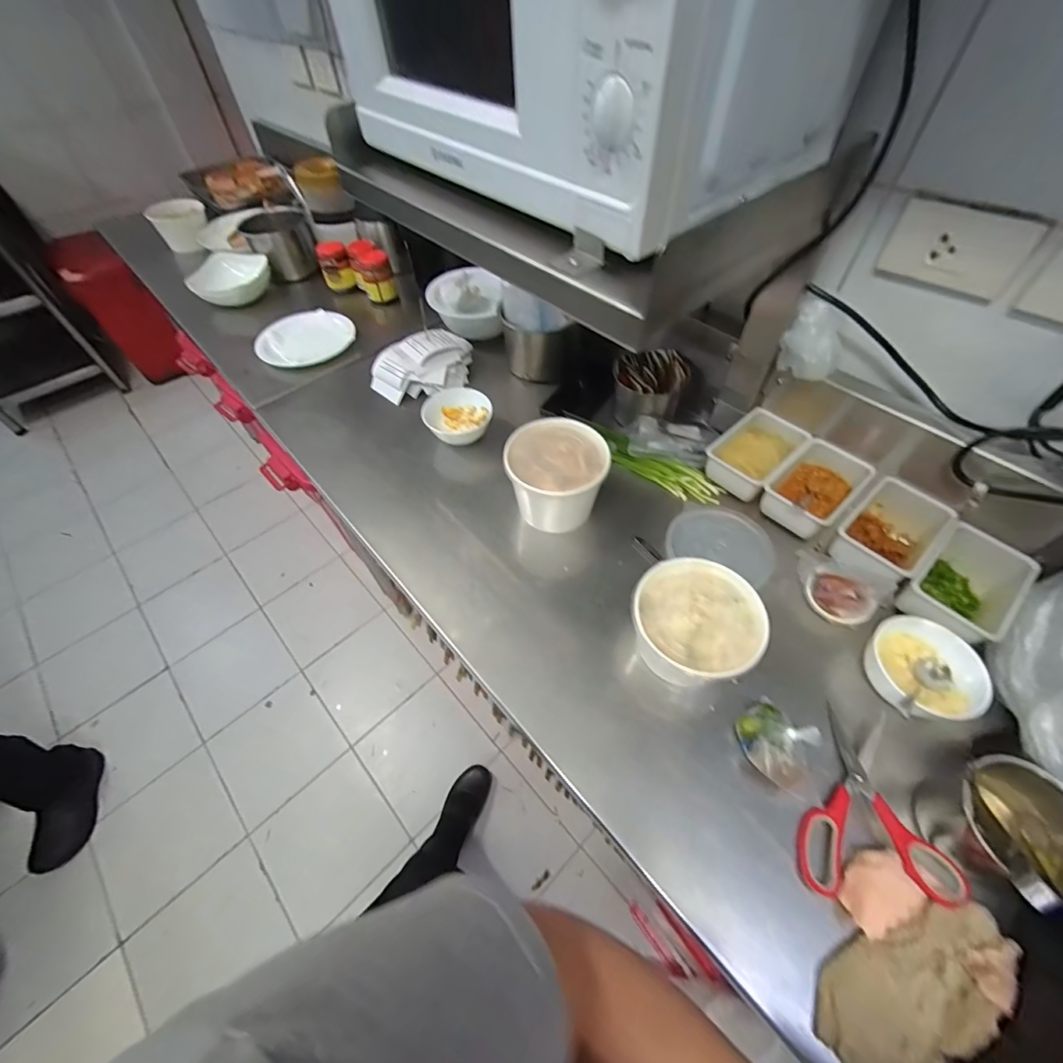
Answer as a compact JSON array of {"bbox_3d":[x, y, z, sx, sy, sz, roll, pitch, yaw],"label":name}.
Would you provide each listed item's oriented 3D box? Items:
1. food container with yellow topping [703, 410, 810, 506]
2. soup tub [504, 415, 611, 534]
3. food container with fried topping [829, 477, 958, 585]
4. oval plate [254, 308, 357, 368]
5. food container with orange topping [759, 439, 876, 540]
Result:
[{"bbox_3d":[0.329,-0.108,0.672,0.139,0.074,0.091,-37,61,-24],"label":"food container with yellow topping"},{"bbox_3d":[0.034,-0.073,0.626,0.135,0.115,0.131,-1,53,1],"label":"soup tub"},{"bbox_3d":[0.453,0.006,0.583,0.142,0.067,0.093,-36,60,-23],"label":"food container with fried topping"},{"bbox_3d":[-0.468,-0.406,0.933,0.184,0.030,0.207,-24,56,-16],"label":"oval plate"},{"bbox_3d":[0.387,-0.052,0.628,0.136,0.067,0.094,-37,61,-23],"label":"food container with orange topping"}]

